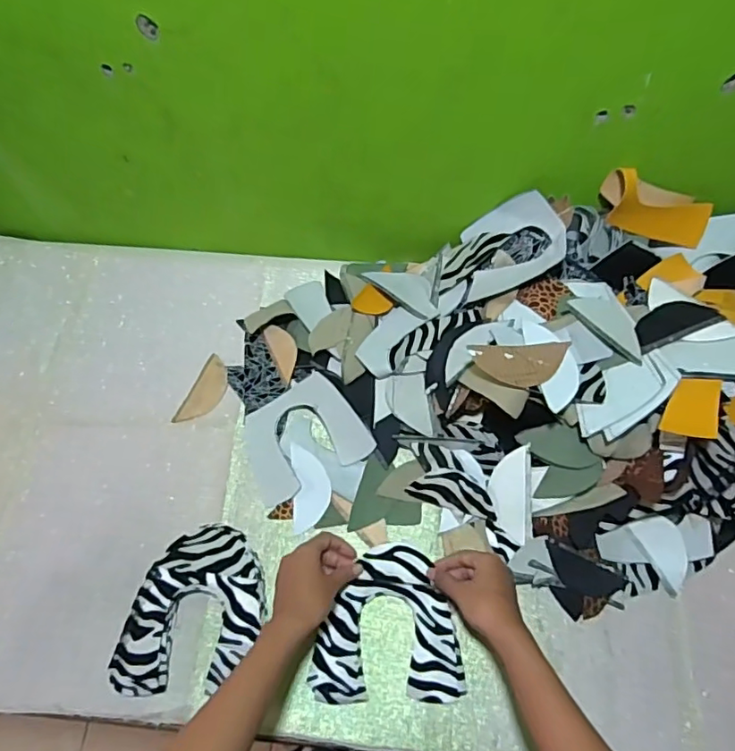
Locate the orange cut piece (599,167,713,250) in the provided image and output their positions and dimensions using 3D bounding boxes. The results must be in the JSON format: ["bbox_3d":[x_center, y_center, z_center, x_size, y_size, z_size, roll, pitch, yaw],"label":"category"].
[{"bbox_3d":[0.341,-0.197,0.662,0.141,0.059,0.052,19,62,-13],"label":"orange cut piece"}]

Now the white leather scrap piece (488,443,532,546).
[{"bbox_3d":[0.165,0.136,0.648,0.049,0.008,0.105,-1,87,35],"label":"white leather scrap piece"}]

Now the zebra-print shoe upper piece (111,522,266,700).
[{"bbox_3d":[-0.184,0.258,0.612,0.138,0.032,0.178,13,63,6],"label":"zebra-print shoe upper piece"}]

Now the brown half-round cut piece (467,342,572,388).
[{"bbox_3d":[0.167,-0.012,0.606,0.110,0.012,0.054,0,57,-5],"label":"brown half-round cut piece"}]

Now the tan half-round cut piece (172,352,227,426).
[{"bbox_3d":[-0.215,0.022,0.743,0.047,0.006,0.102,20,66,16],"label":"tan half-round cut piece"}]

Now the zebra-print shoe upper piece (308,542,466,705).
[{"bbox_3d":[0.021,0.265,0.602,0.155,0.031,0.150,0,62,-1],"label":"zebra-print shoe upper piece"}]

